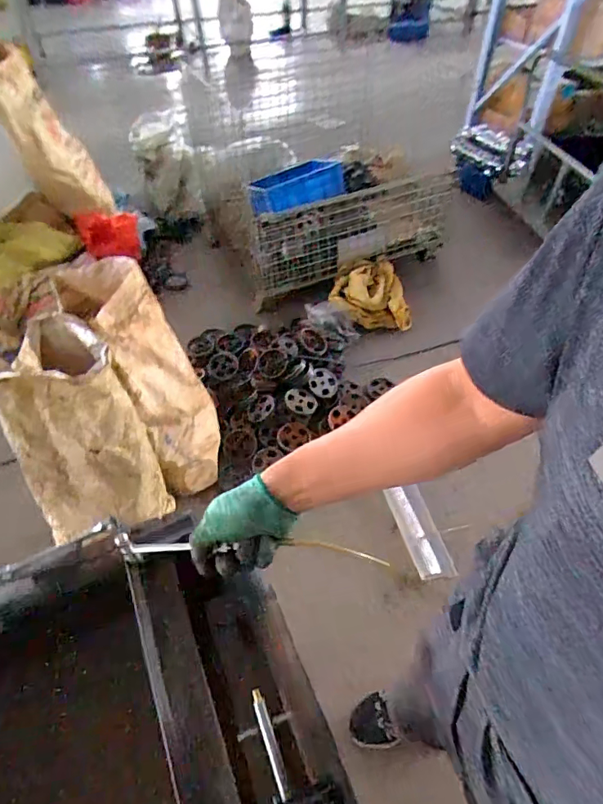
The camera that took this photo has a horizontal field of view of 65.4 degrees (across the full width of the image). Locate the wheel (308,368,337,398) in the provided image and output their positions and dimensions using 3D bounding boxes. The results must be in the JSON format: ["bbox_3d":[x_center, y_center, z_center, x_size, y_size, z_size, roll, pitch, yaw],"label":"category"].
[{"bbox_3d":[0.085,-0.076,1.815,0.125,0.016,0.126,11,69,-30],"label":"wheel"}]

